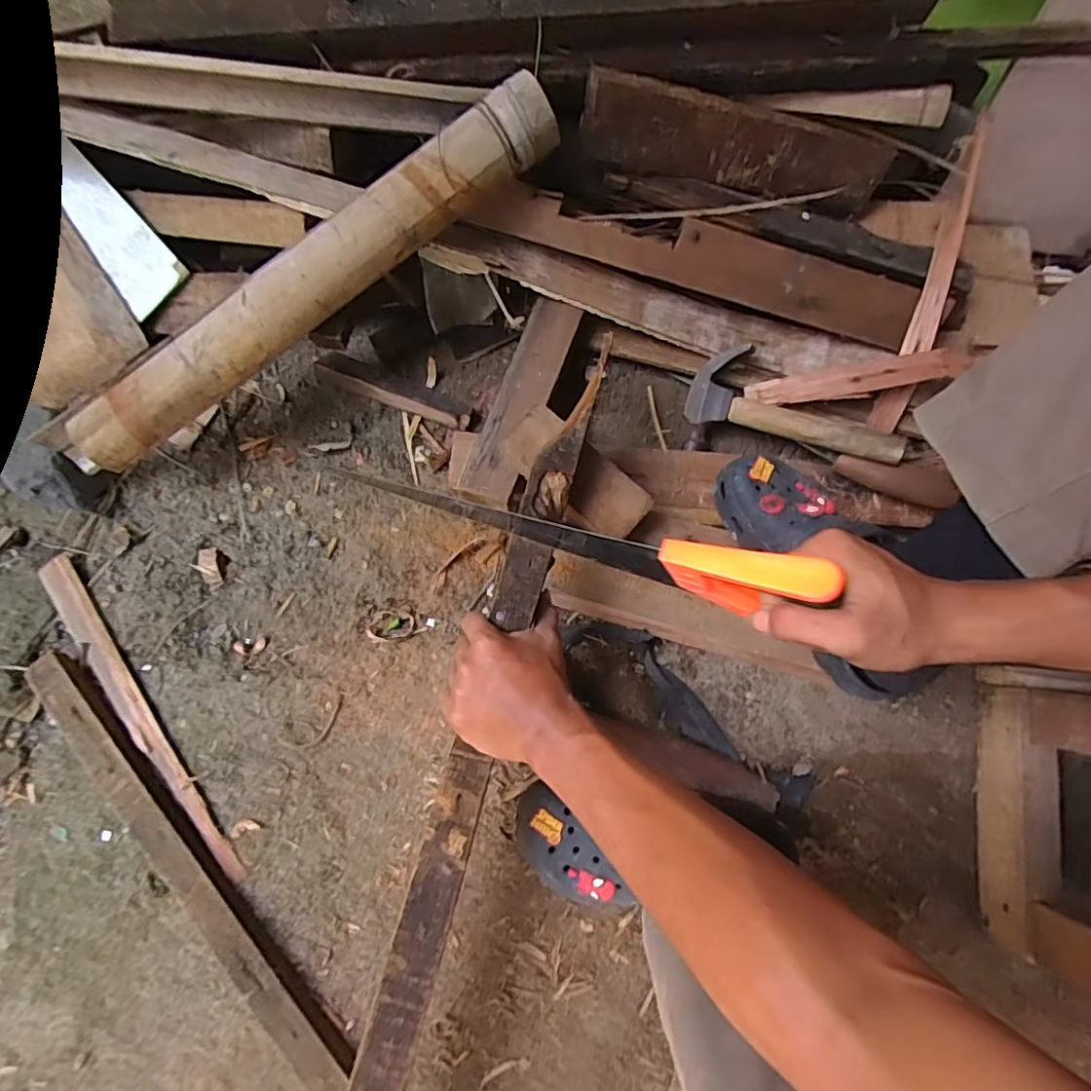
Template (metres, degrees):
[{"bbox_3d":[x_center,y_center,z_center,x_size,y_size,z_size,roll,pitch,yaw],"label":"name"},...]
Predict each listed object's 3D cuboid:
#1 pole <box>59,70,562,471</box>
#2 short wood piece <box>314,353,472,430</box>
[{"bbox_3d":[-0.224,-0.238,0.543,0.539,0.050,0.059,-34,80,5],"label":"pole"},{"bbox_3d":[-0.172,-0.177,0.667,0.185,0.030,0.035,20,78,4],"label":"short wood piece"}]

